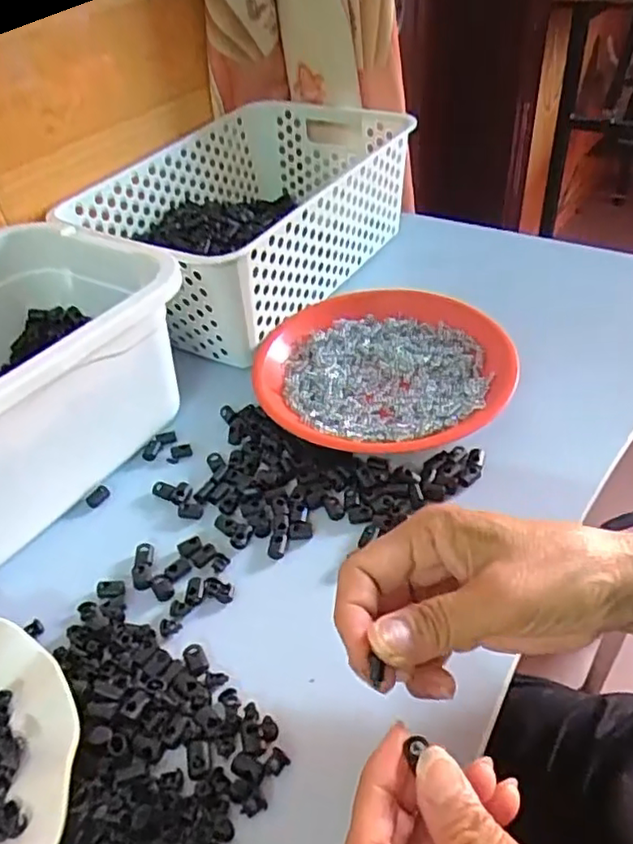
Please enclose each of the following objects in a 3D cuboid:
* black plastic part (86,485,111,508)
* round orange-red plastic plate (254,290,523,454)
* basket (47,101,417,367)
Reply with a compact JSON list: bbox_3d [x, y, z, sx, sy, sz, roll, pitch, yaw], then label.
[{"bbox_3d":[-0.151,0.052,0.441,0.011,0.004,0.018,17,47,23],"label":"black plastic part"},{"bbox_3d":[0.051,-0.047,0.502,0.192,0.019,0.184,-3,42,3],"label":"round orange-red plastic plate"},{"bbox_3d":[-0.067,-0.201,0.607,0.201,0.097,0.311,24,47,26],"label":"basket"}]

